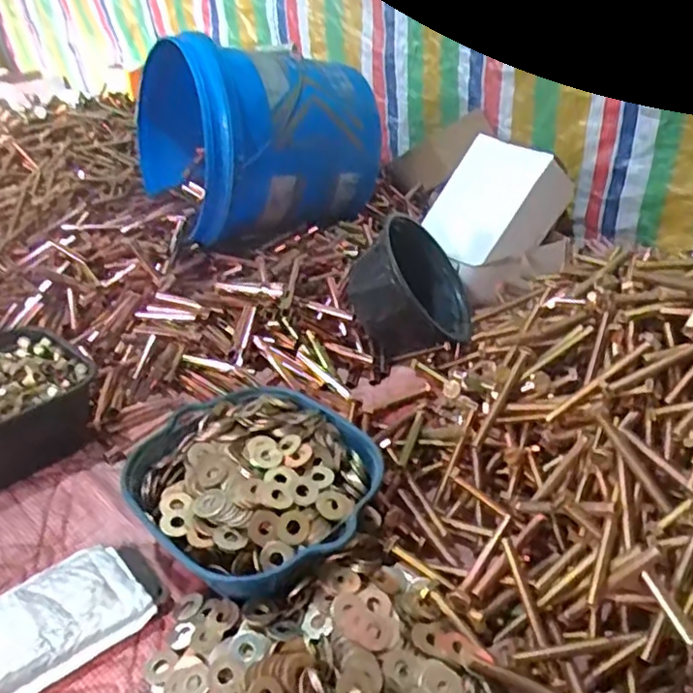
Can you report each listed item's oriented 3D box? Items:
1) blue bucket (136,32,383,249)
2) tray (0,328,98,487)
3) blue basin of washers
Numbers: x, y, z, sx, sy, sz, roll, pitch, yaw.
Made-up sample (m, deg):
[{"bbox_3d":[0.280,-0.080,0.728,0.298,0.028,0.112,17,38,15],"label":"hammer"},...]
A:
[{"bbox_3d":[-0.128,-0.323,0.931,0.282,0.231,0.282,-20,39,-24],"label":"blue bucket"},{"bbox_3d":[-0.345,0.055,0.647,0.166,0.081,0.164,27,44,35],"label":"tray"},{"bbox_3d":[-0.073,0.111,0.552,0.195,0.062,0.184,-2,35,1],"label":"blue basin of washers"}]

